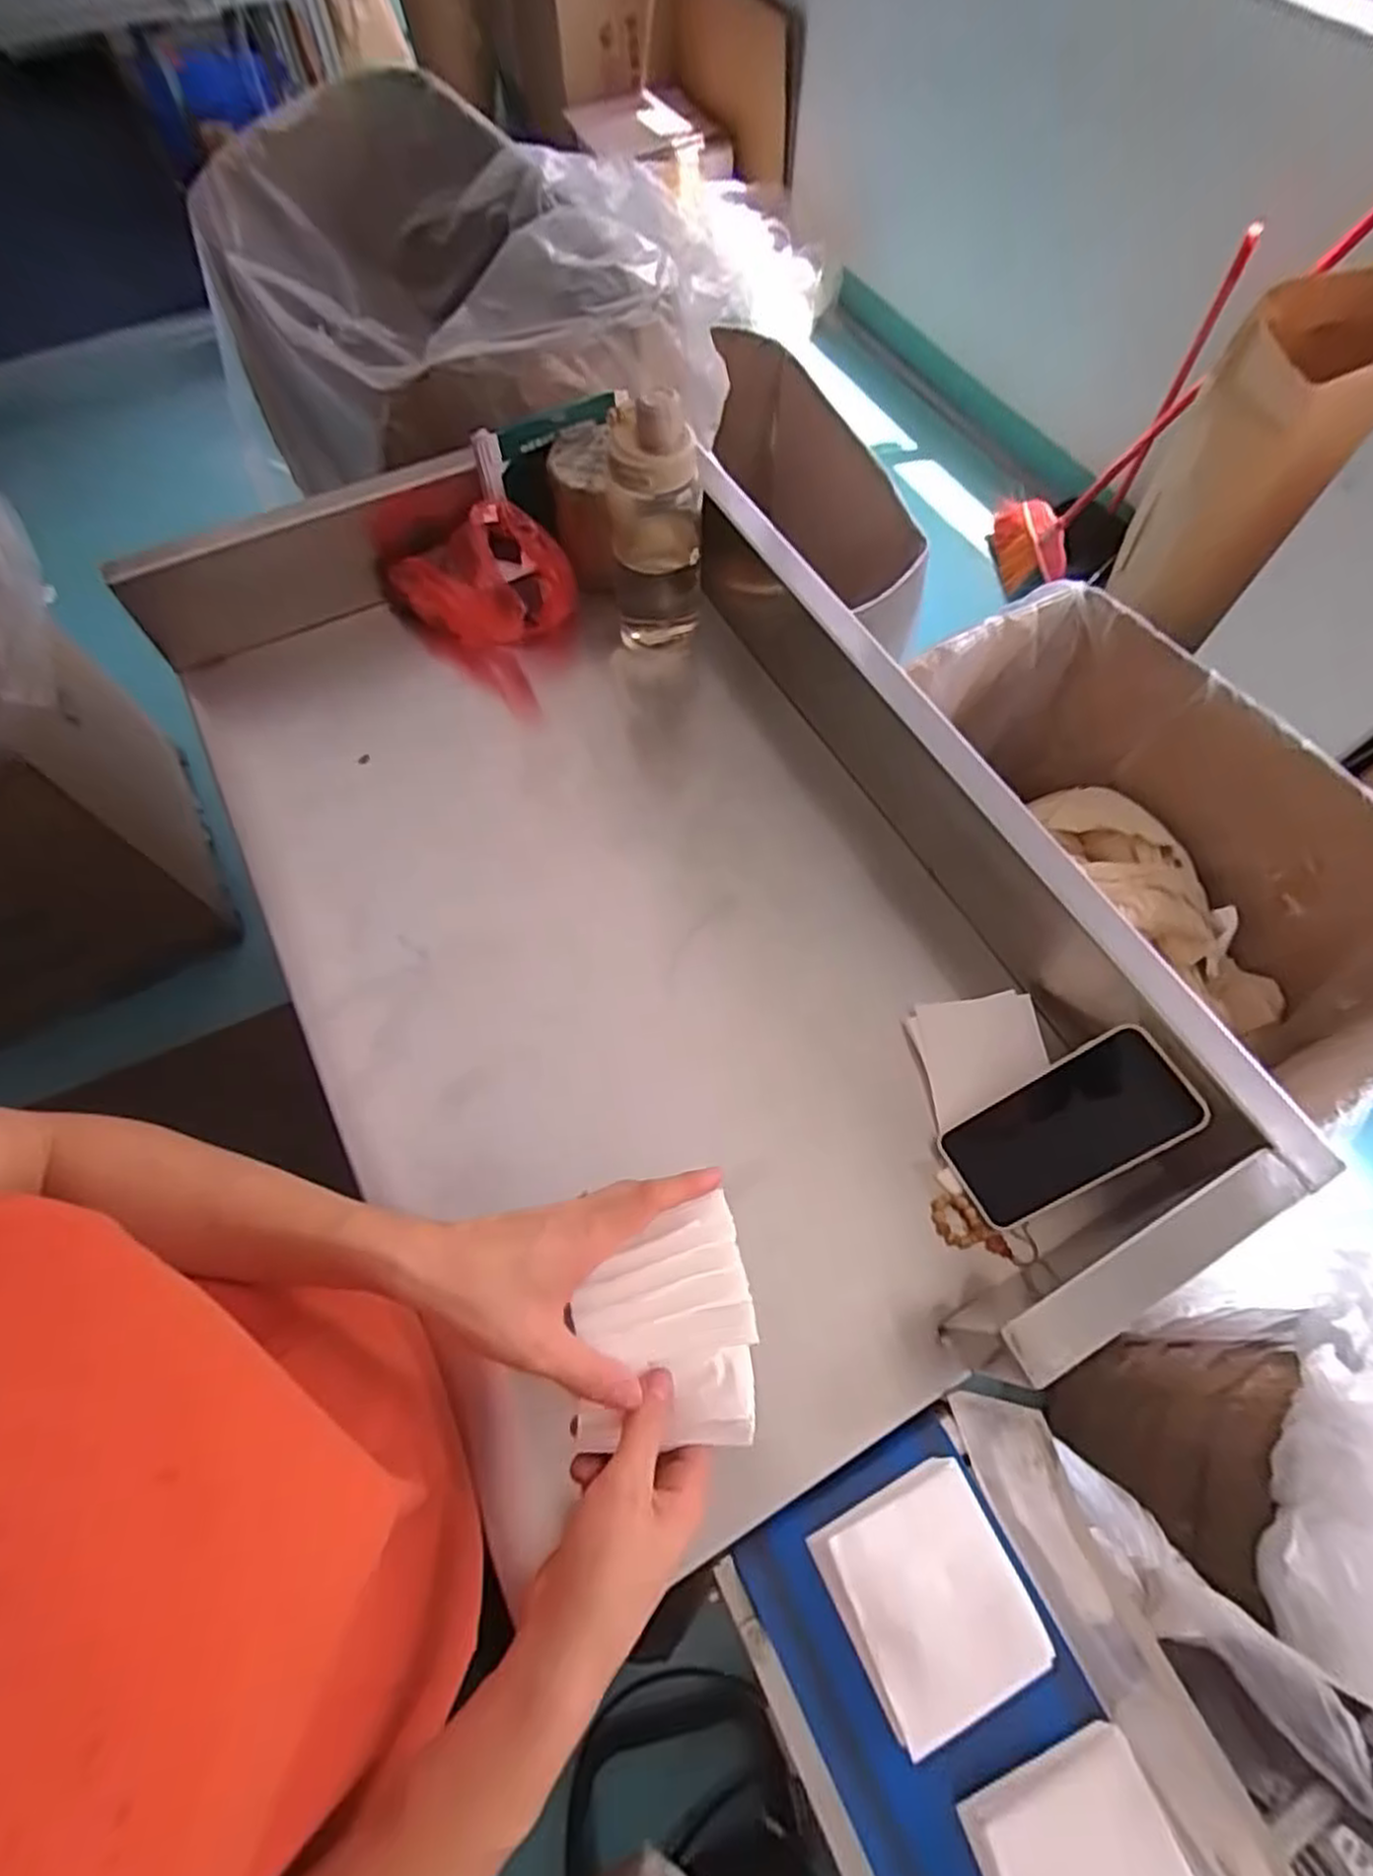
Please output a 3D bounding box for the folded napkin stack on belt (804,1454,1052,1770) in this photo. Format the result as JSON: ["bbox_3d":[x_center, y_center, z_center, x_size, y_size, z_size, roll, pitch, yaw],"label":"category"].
[{"bbox_3d":[0.133,0.359,0.409,0.095,0.031,0.098,-22,66,-10],"label":"folded napkin stack on belt"}]

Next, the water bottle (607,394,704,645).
[{"bbox_3d":[-0.027,-0.352,0.650,0.081,0.219,0.069,1,63,-2],"label":"water bottle"}]

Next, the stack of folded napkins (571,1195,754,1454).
[{"bbox_3d":[-0.011,0.216,0.419,0.096,0.042,0.116,-3,62,-3],"label":"stack of folded napkins"}]

